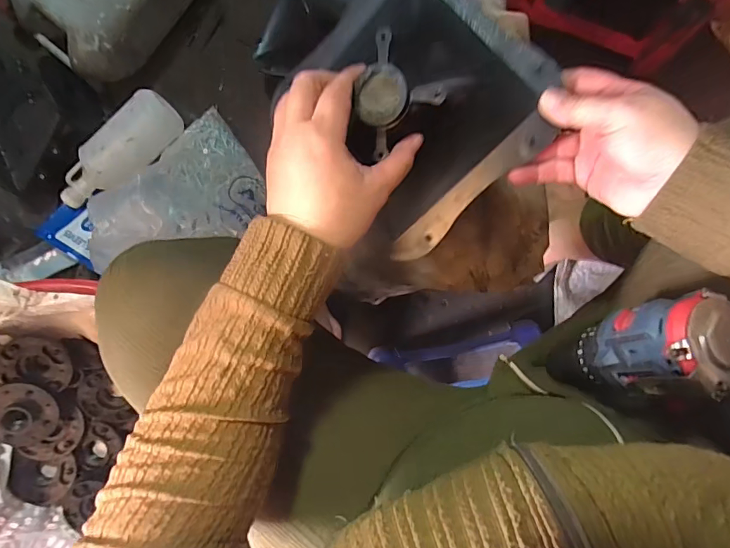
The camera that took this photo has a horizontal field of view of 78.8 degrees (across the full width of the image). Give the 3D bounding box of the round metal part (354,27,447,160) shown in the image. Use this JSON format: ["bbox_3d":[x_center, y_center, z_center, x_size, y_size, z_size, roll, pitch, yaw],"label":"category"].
[{"bbox_3d":[0.012,-0.117,0.288,0.056,0.016,0.059,-40,90,5],"label":"round metal part"}]

